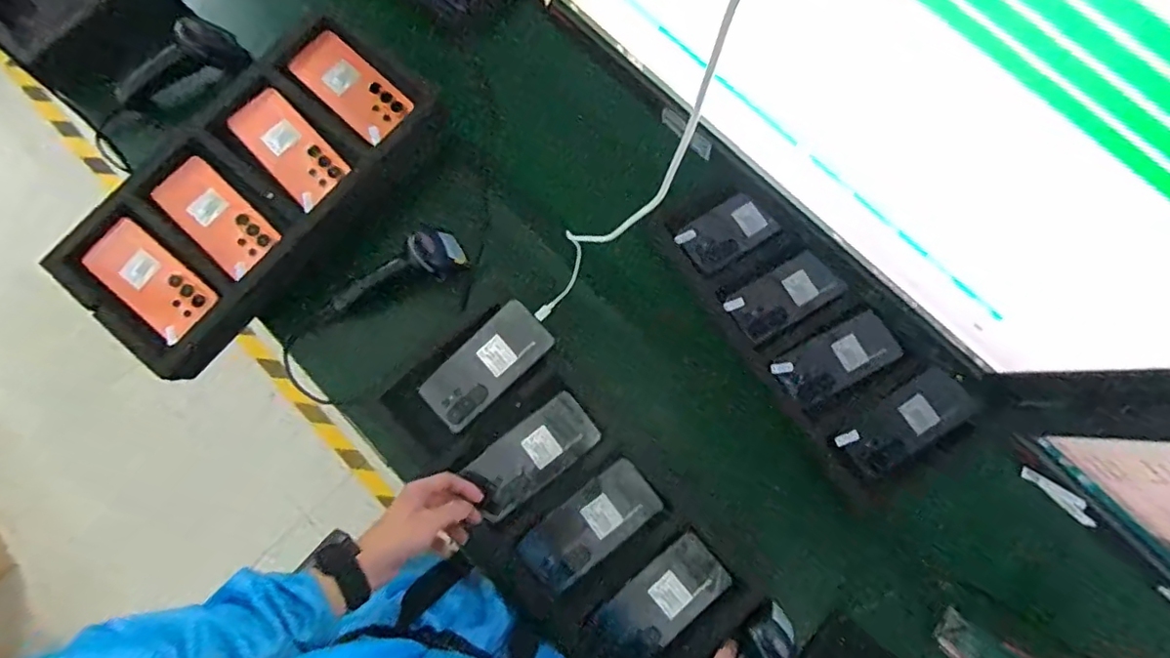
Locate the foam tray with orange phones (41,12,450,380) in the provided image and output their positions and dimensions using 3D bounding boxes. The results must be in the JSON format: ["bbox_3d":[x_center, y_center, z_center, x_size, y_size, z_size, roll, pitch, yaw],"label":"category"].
[{"bbox_3d":[-0.422,-0.179,0.738,0.254,0.060,0.476,40,79,7],"label":"foam tray with orange phones"}]

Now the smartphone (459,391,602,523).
[{"bbox_3d":[-0.064,0.154,0.681,0.163,0.010,0.076,-40,82,-8],"label":"smartphone"}]

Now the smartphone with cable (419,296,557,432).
[{"bbox_3d":[-0.121,0.045,0.691,0.166,0.007,0.076,-43,87,-3],"label":"smartphone with cable"}]

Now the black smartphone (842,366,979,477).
[{"bbox_3d":[0.419,0.123,0.733,0.167,0.010,0.070,-36,72,-1],"label":"black smartphone"}]

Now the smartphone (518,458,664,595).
[{"bbox_3d":[0.006,0.232,0.667,0.164,0.005,0.077,-36,81,-9],"label":"smartphone"}]

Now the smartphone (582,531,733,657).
[{"bbox_3d":[0.082,0.319,0.646,0.173,0.011,0.075,-39,81,-9],"label":"smartphone"}]

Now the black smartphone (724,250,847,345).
[{"bbox_3d":[0.275,-0.044,0.778,0.146,0.006,0.076,-34,84,-1],"label":"black smartphone"}]

